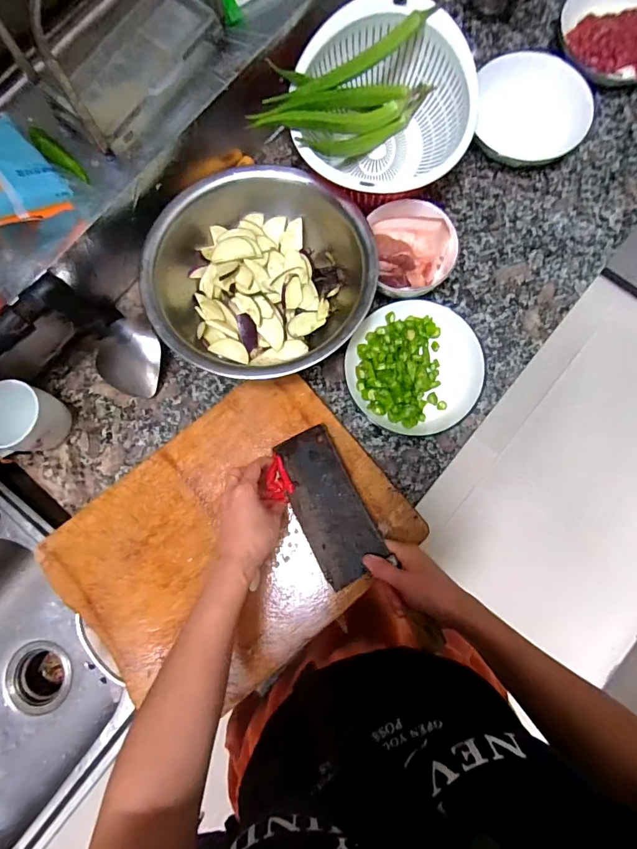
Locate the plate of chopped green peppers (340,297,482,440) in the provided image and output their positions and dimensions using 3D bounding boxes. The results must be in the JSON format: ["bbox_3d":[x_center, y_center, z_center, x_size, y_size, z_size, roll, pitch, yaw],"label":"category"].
[{"bbox_3d":[0.121,-0.077,0.558,0.164,0.032,0.169,0,80,1],"label":"plate of chopped green peppers"}]

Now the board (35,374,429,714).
[{"bbox_3d":[-0.106,0.142,0.527,0.387,0.027,0.298,-41,82,-6],"label":"board"}]

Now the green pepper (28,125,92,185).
[{"bbox_3d":[-0.294,-0.304,0.493,0.075,0.017,0.023,42,83,-8],"label":"green pepper"}]

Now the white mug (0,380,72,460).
[{"bbox_3d":[-0.369,0.004,0.541,0.083,0.083,0.102,10,80,3],"label":"white mug"}]

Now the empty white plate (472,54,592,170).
[{"bbox_3d":[0.298,-0.443,0.614,0.156,0.044,0.144,2,80,2],"label":"empty white plate"}]

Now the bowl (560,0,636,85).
[{"bbox_3d":[0.436,-0.568,0.628,0.142,0.061,0.136,0,80,1],"label":"bowl"}]

